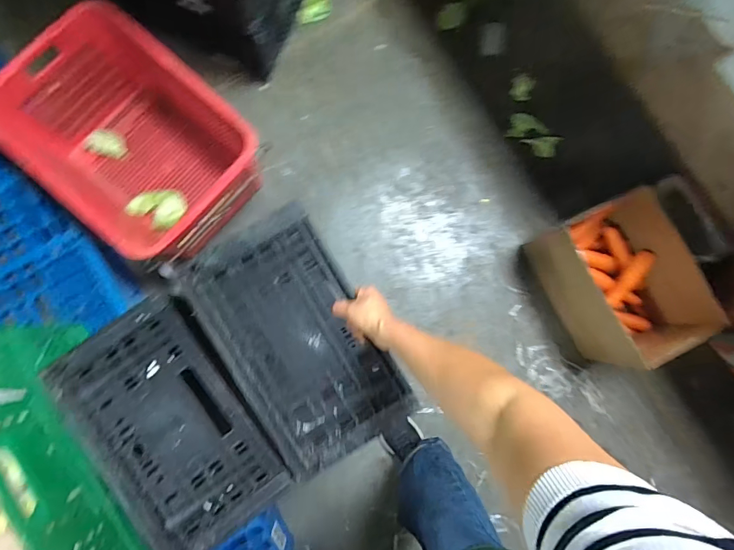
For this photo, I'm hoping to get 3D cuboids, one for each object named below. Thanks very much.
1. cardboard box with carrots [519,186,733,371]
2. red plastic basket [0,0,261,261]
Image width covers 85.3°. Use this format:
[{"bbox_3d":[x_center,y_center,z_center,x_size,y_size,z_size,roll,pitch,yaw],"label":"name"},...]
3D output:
[{"bbox_3d":[0.751,0.029,1.189,0.308,0.306,0.455,-27,86,-6],"label":"cardboard box with carrots"},{"bbox_3d":[-0.647,-0.373,1.155,0.619,0.369,0.428,42,83,1],"label":"red plastic basket"}]

